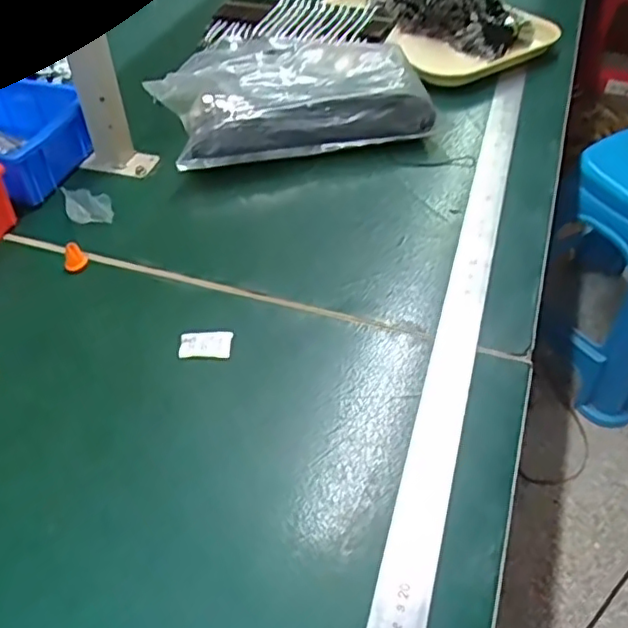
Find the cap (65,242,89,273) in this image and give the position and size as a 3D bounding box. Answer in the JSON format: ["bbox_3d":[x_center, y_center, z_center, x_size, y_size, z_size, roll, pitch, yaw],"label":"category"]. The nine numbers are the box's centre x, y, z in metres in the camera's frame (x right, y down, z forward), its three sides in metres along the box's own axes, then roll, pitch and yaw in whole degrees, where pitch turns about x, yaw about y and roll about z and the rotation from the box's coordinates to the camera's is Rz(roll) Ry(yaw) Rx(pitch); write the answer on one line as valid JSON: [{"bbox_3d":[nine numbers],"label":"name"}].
[{"bbox_3d":[-0.212,-0.051,0.565,0.020,0.018,0.019,-19,50,-16],"label":"cap"}]

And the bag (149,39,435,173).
[{"bbox_3d":[-0.027,-0.233,0.690,0.273,0.079,0.201,-19,49,-15],"label":"bag"}]

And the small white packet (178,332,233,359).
[{"bbox_3d":[-0.085,0.024,0.502,0.041,0.004,0.024,-4,47,-2],"label":"small white packet"}]

